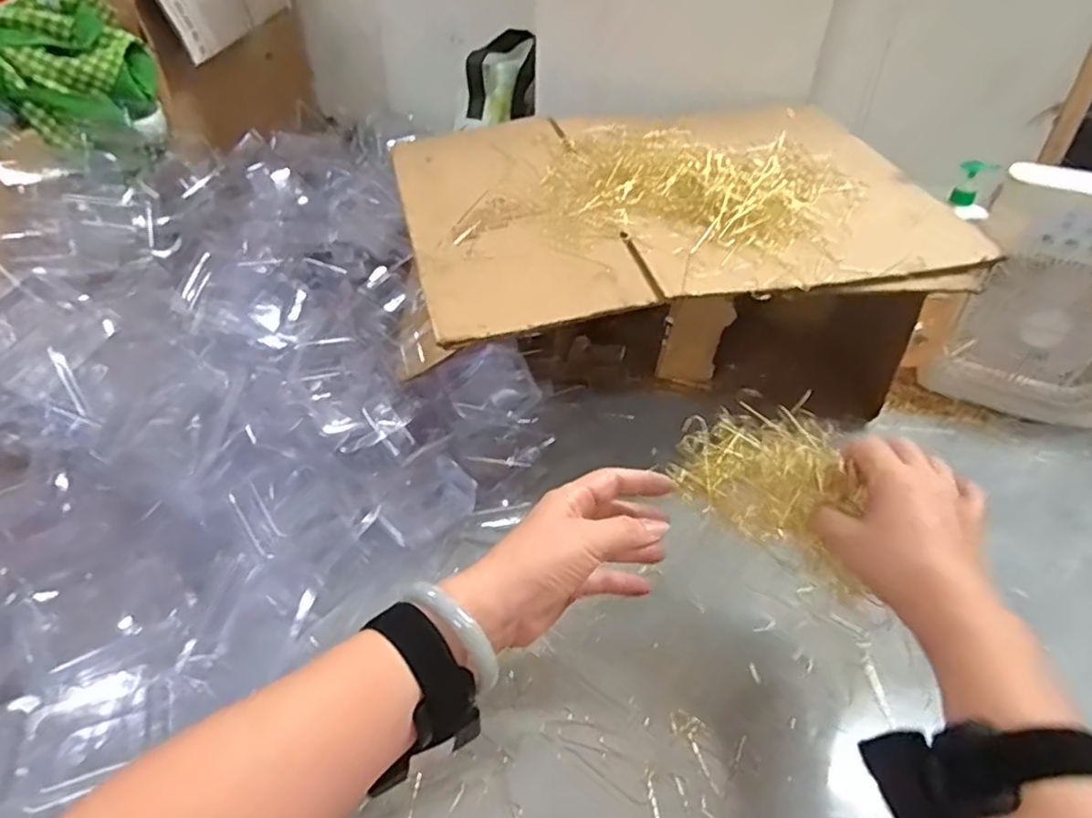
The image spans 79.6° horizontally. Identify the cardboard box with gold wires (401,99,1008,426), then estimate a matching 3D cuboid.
[{"bbox_3d":[0.116,-0.131,0.695,0.518,0.251,0.336,-7,40,-11],"label":"cardboard box with gold wires"}]

